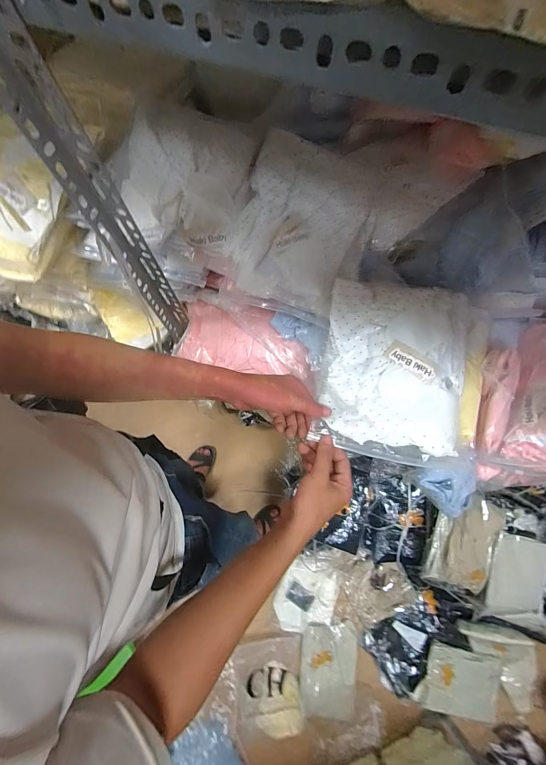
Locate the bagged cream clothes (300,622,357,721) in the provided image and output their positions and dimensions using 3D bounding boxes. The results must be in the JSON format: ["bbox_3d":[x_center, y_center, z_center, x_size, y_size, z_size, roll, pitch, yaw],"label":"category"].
[{"bbox_3d":[0.203,1.051,1.108,0.204,0.031,0.286,3,70,1],"label":"bagged cream clothes"}]

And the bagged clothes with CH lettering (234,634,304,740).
[{"bbox_3d":[-0.011,1.082,1.081,0.234,0.052,0.272,-4,70,-2],"label":"bagged clothes with CH lettering"}]

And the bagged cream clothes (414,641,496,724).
[{"bbox_3d":[0.638,1.043,1.061,0.251,0.048,0.204,15,71,5],"label":"bagged cream clothes"}]

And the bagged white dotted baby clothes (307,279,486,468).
[{"bbox_3d":[0.225,-0.024,0.517,0.287,0.055,0.311,11,71,4],"label":"bagged white dotted baby clothes"}]

